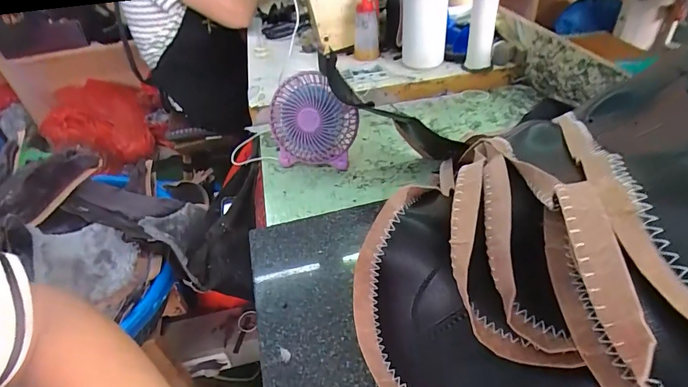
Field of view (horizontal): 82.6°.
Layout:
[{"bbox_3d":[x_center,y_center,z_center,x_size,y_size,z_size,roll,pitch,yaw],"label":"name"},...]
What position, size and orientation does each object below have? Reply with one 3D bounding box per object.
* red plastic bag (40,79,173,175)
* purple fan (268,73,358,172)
[{"bbox_3d":[-0.949,-0.254,1.564,0.397,0.305,0.181,-3,40,5],"label":"red plastic bag"},{"bbox_3d":[-0.044,-0.104,0.553,0.121,0.134,0.045,-4,39,3],"label":"purple fan"}]

